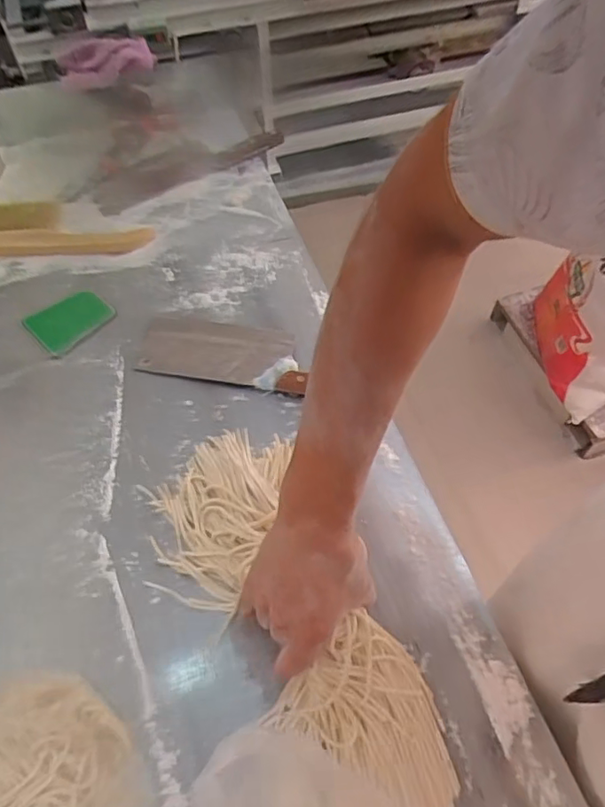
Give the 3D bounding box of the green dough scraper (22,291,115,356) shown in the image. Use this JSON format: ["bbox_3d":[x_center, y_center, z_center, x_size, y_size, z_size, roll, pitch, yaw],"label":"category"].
[{"bbox_3d":[-0.298,-0.109,0.750,0.074,0.008,0.092,39,64,21],"label":"green dough scraper"}]

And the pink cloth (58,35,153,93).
[{"bbox_3d":[-0.306,-0.530,0.904,0.142,0.062,0.074,0,55,20],"label":"pink cloth"}]

